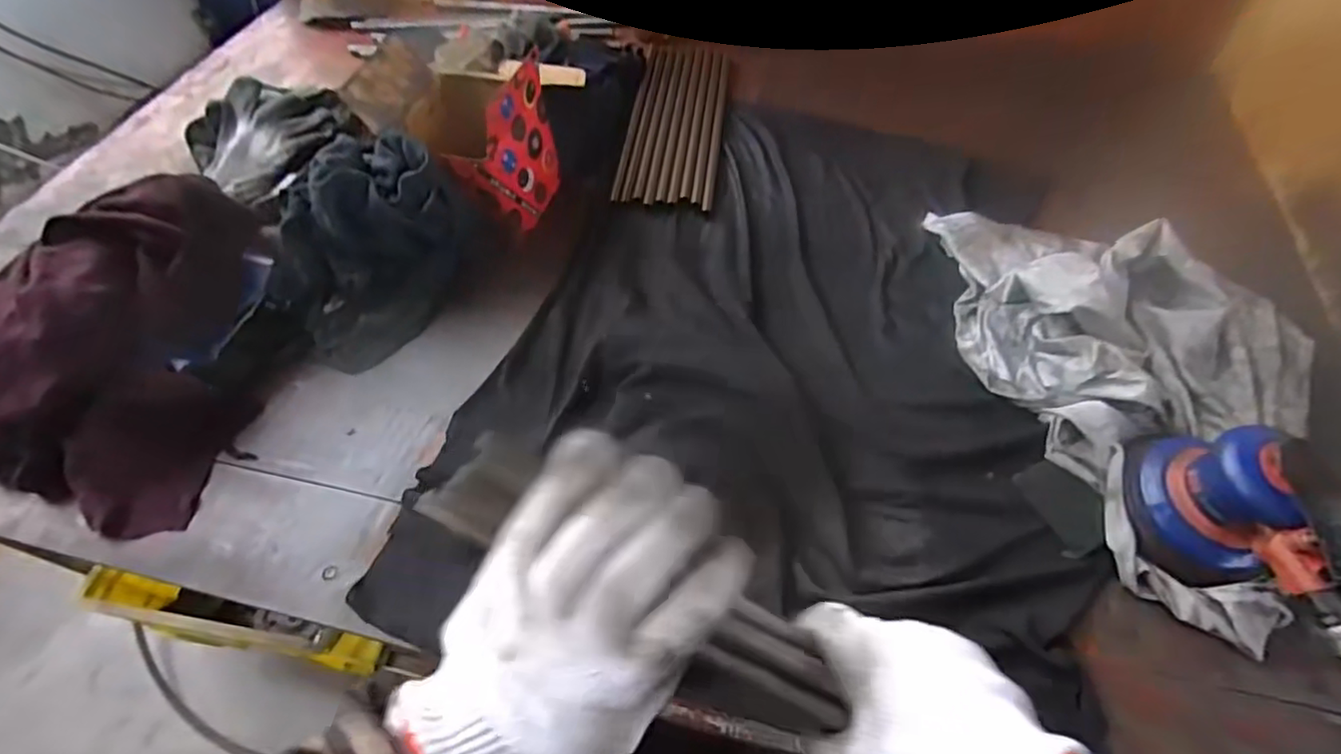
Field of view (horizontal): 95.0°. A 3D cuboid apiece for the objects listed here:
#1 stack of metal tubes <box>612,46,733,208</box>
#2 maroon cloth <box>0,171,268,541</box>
[{"bbox_3d":[0.010,-0.346,0.811,0.116,0.013,0.347,3,55,8],"label":"stack of metal tubes"},{"bbox_3d":[-0.540,-0.047,0.583,0.310,0.124,0.301,13,57,14],"label":"maroon cloth"}]

